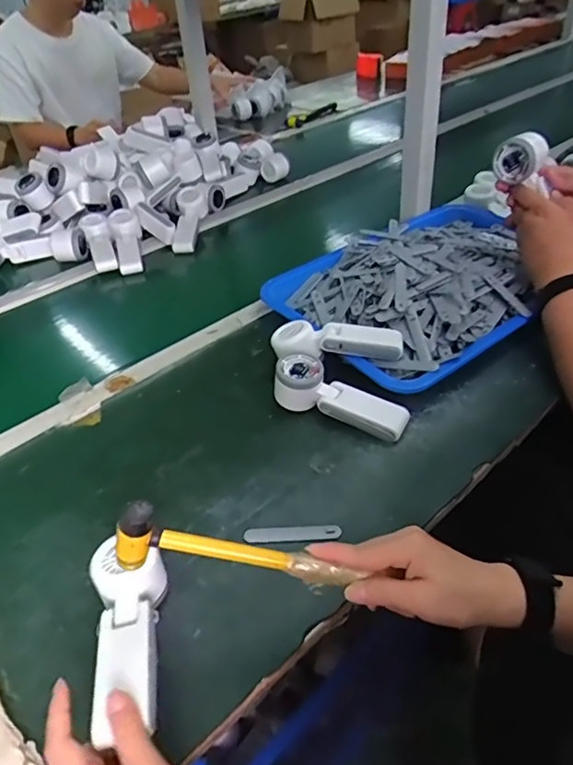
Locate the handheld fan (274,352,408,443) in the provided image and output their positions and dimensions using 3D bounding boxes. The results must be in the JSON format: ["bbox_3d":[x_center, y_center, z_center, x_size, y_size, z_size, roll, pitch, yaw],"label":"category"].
[{"bbox_3d":[0.067,0.015,0.645,0.168,0.052,0.061,16,46,21],"label":"handheld fan"}]

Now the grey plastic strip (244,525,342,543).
[{"bbox_3d":[0.006,0.151,0.528,0.094,0.004,0.016,-3,48,2],"label":"grey plastic strip"}]

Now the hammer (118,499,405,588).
[{"bbox_3d":[-0.037,0.131,0.400,0.178,0.054,0.020,15,41,-11],"label":"hammer"}]

